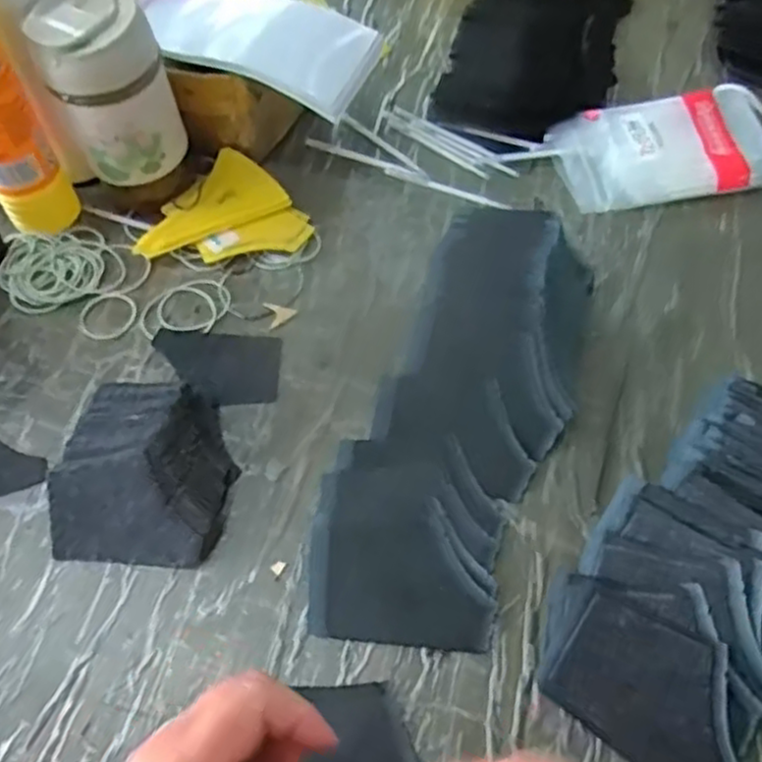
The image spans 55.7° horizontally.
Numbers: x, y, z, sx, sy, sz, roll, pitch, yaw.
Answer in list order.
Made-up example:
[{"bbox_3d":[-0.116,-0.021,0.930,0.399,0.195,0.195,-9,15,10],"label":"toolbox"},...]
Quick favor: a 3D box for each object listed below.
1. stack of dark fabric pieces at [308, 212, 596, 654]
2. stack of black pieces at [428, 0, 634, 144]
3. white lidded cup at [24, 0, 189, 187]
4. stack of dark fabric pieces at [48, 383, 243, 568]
[{"bbox_3d":[0.050,0.018,0.453,0.119,0.058,0.289,20,58,16],"label":"stack of dark fabric pieces"},{"bbox_3d":[0.154,-0.339,0.697,0.148,0.033,0.304,12,57,12],"label":"stack of black pieces"},{"bbox_3d":[-0.197,-0.210,0.539,0.081,0.143,0.073,-18,58,-10],"label":"white lidded cup"},{"bbox_3d":[-0.147,0.055,0.450,0.101,0.037,0.111,1,55,4],"label":"stack of dark fabric pieces"}]

